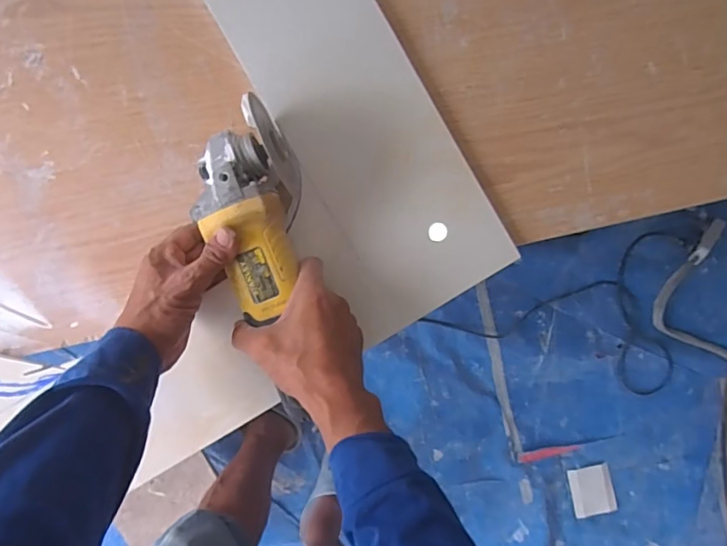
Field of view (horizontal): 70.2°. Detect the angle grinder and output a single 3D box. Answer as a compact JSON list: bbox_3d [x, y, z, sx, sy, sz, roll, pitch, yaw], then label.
[{"bbox_3d":[-0.105,-0.057,0.487,0.085,0.084,0.200,-5,83,-3],"label":"angle grinder"}]

